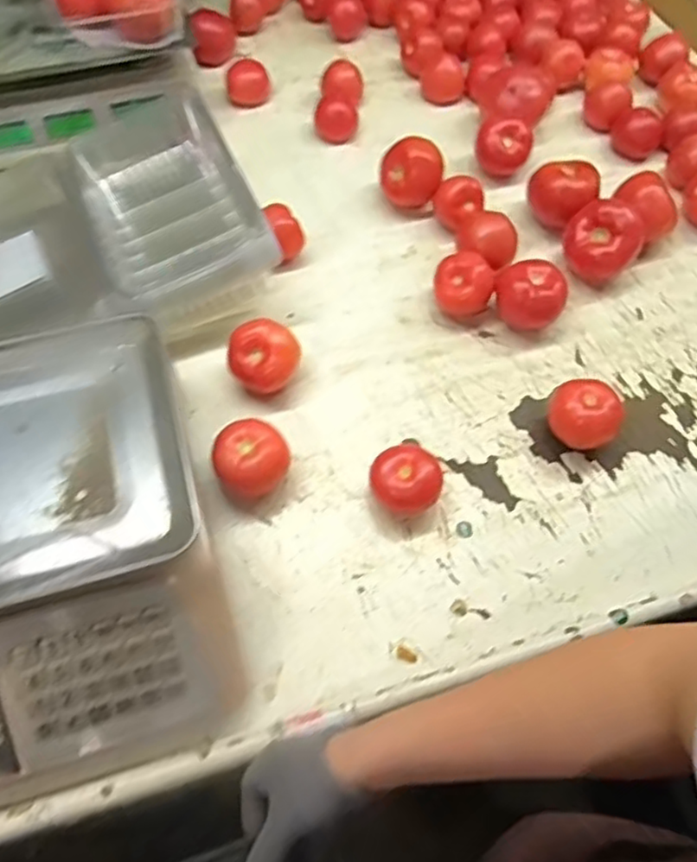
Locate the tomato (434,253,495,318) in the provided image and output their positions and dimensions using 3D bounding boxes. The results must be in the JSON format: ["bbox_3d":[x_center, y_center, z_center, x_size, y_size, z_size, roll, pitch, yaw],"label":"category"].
[{"bbox_3d":[0.130,-0.163,0.746,0.066,0.058,0.057,7,61,5],"label":"tomato"}]

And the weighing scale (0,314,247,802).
[{"bbox_3d":[-0.282,0.099,0.542,0.325,0.106,0.351,-15,62,-8],"label":"weighing scale"}]

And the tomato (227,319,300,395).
[{"bbox_3d":[-0.089,-0.075,0.690,0.065,0.064,0.066,0,61,1],"label":"tomato"}]

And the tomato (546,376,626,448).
[{"bbox_3d":[0.234,-0.015,0.661,0.068,0.061,0.061,25,64,14],"label":"tomato"}]

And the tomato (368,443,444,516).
[{"bbox_3d":[0.056,0.049,0.631,0.059,0.055,0.063,0,61,1],"label":"tomato"}]

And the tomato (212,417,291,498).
[{"bbox_3d":[-0.092,0.031,0.637,0.072,0.059,0.067,0,61,1],"label":"tomato"}]

